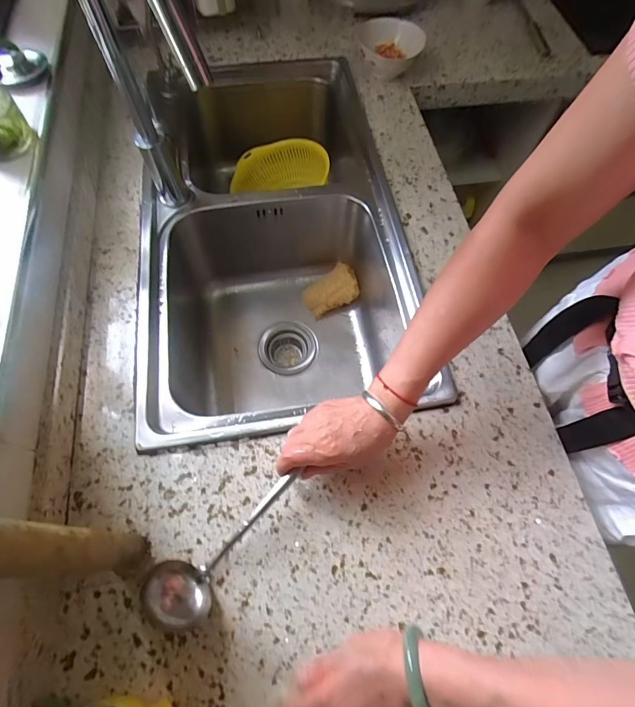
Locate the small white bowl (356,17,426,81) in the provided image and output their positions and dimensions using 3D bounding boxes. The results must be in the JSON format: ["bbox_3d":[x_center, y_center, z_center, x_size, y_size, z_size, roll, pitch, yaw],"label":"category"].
[{"bbox_3d":[0.143,-0.600,0.769,0.124,0.066,0.114,1,65,-1],"label":"small white bowl"}]

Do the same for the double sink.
[{"bbox_3d":[-0.070,-0.187,0.723,0.405,0.239,0.734,-4,65,-4],"label":"double sink"}]

